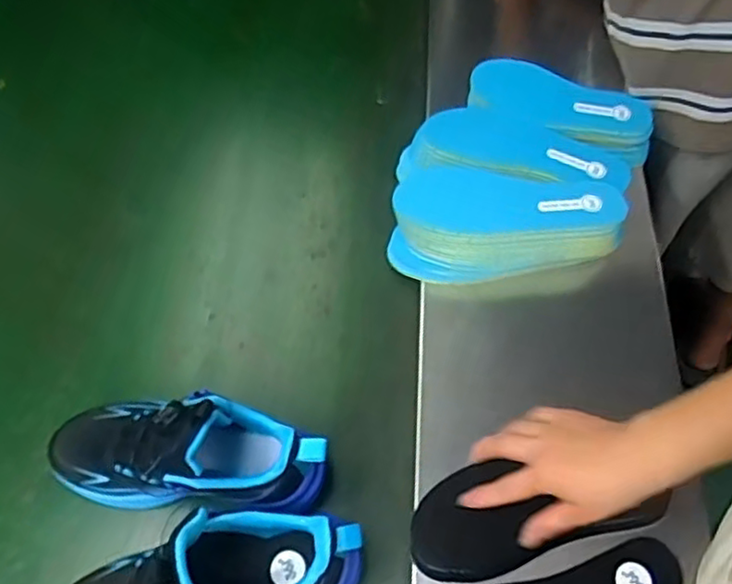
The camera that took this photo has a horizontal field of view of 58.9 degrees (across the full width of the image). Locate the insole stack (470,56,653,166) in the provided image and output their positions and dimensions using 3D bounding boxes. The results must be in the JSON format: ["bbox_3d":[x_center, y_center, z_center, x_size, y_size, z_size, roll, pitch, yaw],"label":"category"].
[{"bbox_3d":[0.210,-0.197,0.686,0.199,0.038,0.082,16,61,-6],"label":"insole stack"}]

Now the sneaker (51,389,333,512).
[{"bbox_3d":[-0.146,0.126,0.515,0.223,0.133,0.079,7,61,5],"label":"sneaker"}]

